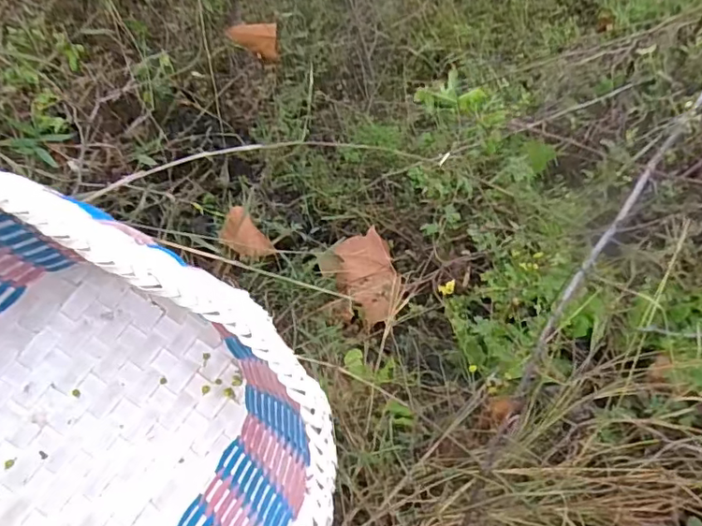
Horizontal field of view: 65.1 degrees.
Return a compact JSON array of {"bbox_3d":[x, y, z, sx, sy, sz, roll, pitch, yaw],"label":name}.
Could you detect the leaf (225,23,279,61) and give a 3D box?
[{"bbox_3d":[-0.232,-0.527,1.306,0.115,0.025,0.081,-3,102,-16],"label":"leaf"}]

